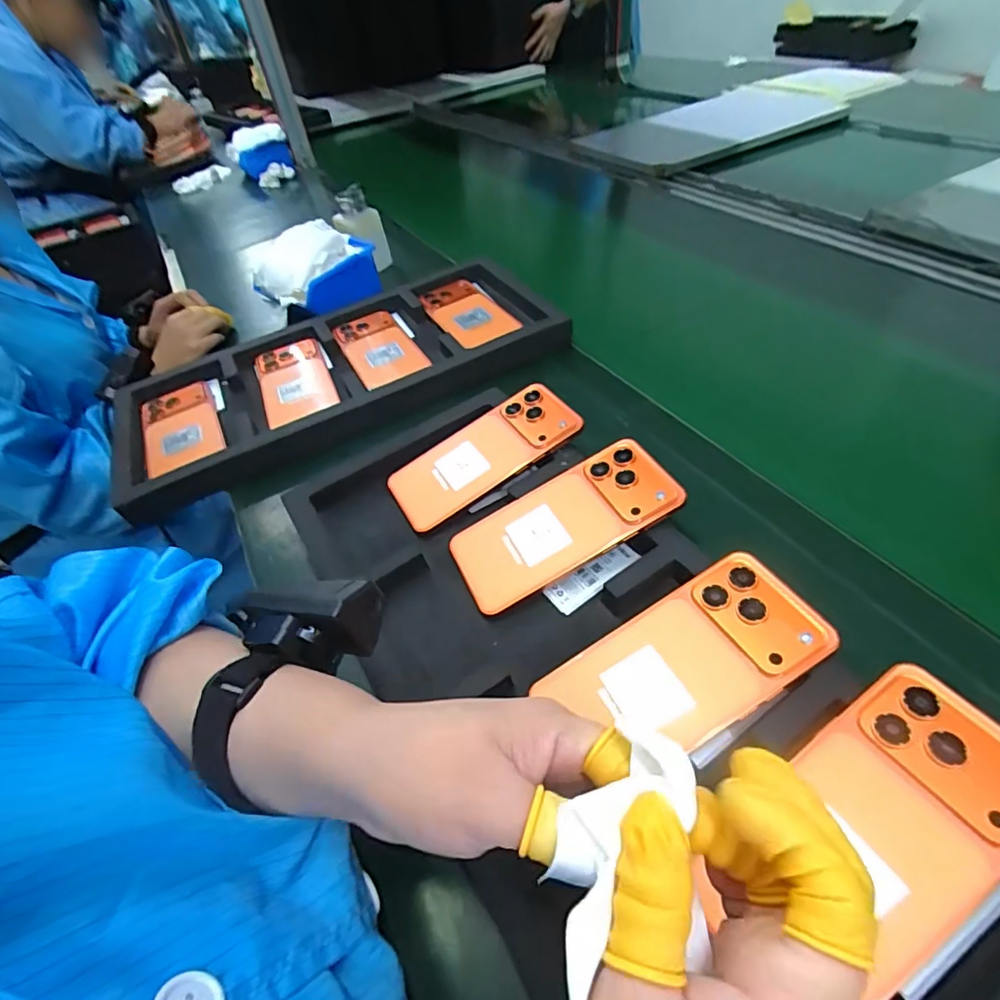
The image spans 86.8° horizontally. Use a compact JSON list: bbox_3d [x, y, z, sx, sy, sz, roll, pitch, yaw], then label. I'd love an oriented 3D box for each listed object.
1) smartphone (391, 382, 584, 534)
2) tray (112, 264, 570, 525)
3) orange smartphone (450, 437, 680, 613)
[{"bbox_3d":[-0.015,-0.040,0.452,0.164,0.008,0.080,-33,51,-4],"label":"smartphone"},{"bbox_3d":[-0.181,-0.150,0.600,0.488,0.038,0.230,-25,47,-14],"label":"tray"},{"bbox_3d":[0.046,0.016,0.386,0.162,0.010,0.076,-29,49,-2],"label":"orange smartphone"}]

